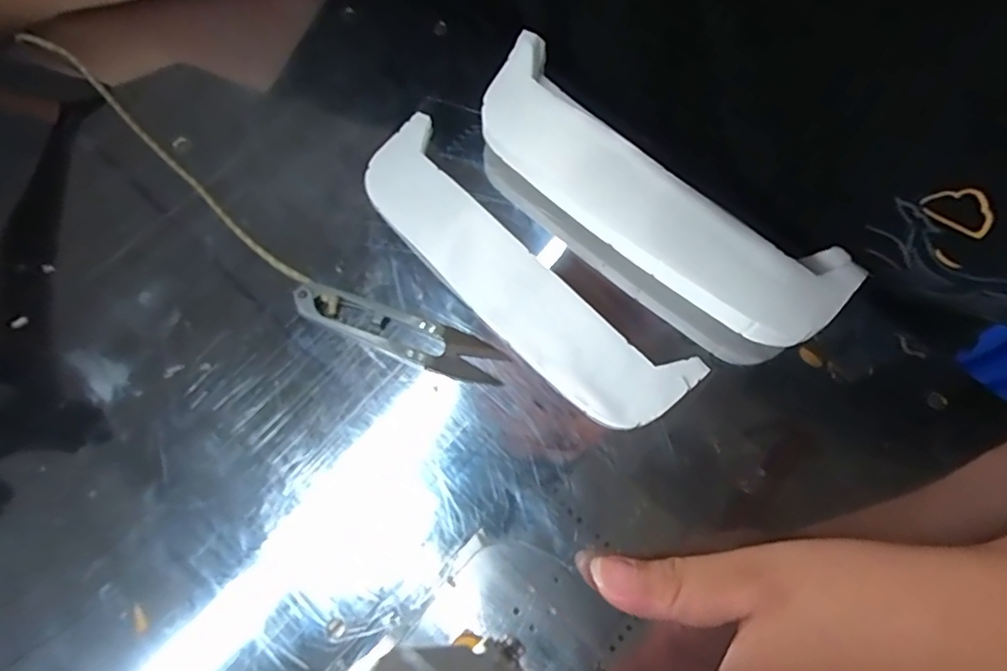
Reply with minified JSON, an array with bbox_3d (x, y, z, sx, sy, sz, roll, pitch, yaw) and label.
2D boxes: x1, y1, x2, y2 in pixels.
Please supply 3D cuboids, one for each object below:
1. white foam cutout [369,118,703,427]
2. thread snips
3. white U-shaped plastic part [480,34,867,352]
[{"bbox_3d":[0.004,-0.032,0.267,0.194,0.007,0.053,43,77,12],"label":"white foam cutout"},{"bbox_3d":[-0.049,-0.002,0.255,0.101,0.012,0.023,18,73,5],"label":"thread snips"},{"bbox_3d":[0.069,-0.067,0.265,0.194,0.029,0.058,39,76,11],"label":"white U-shaped plastic part"}]

